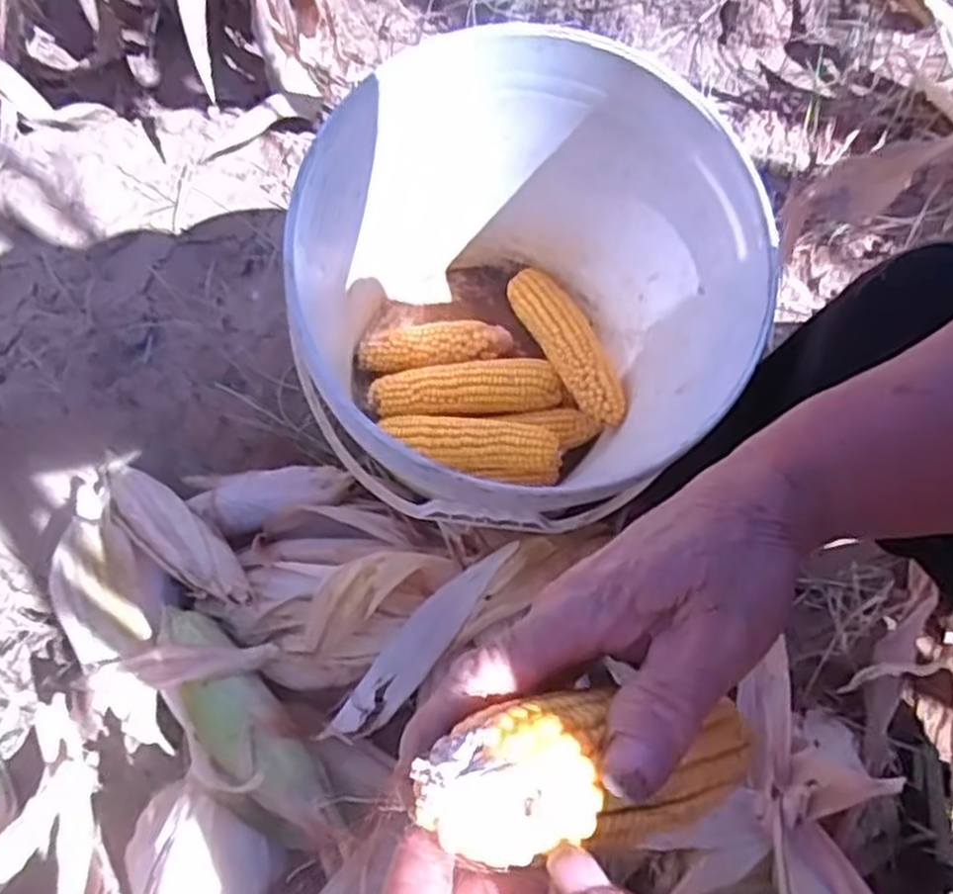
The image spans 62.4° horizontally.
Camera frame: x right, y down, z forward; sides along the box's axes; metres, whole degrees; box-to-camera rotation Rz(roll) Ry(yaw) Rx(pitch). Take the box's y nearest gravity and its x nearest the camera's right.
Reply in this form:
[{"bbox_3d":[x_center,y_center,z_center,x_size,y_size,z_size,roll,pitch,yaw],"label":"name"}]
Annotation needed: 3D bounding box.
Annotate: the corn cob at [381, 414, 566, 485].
[{"bbox_3d":[-0.011,-0.001,0.767,0.182,0.048,0.044,9,64,8],"label":"corn cob"}]

